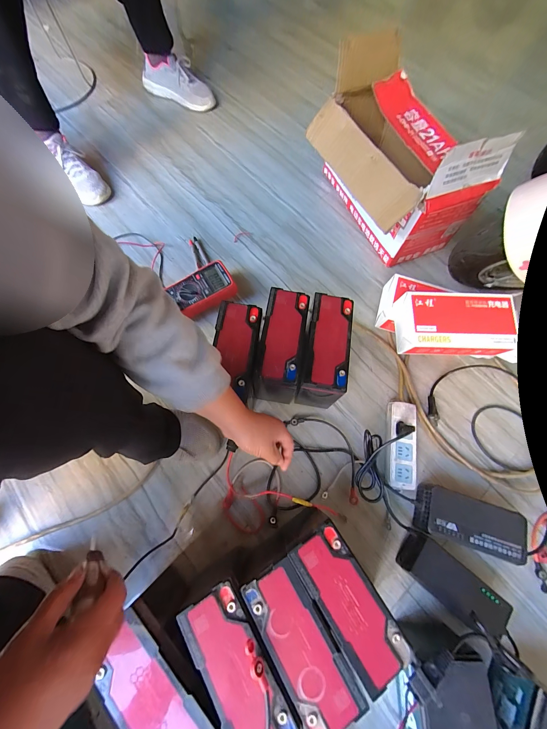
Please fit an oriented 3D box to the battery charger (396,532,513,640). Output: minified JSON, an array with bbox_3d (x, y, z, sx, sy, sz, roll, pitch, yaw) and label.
[{"bbox_3d":[0.307,0.377,0.479,0.172,0.054,0.070,39,74,11],"label":"battery charger"}]

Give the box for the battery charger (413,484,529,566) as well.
[{"bbox_3d":[0.352,0.289,0.509,0.180,0.056,0.091,17,71,5],"label":"battery charger"}]

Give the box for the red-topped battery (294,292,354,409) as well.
[{"bbox_3d":[0.096,-0.014,0.551,0.087,0.166,0.173,11,71,2],"label":"red-topped battery"}]

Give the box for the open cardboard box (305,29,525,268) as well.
[{"bbox_3d":[0.254,-0.532,0.684,0.264,0.252,0.502,-20,72,-8],"label":"open cardboard box"}]

